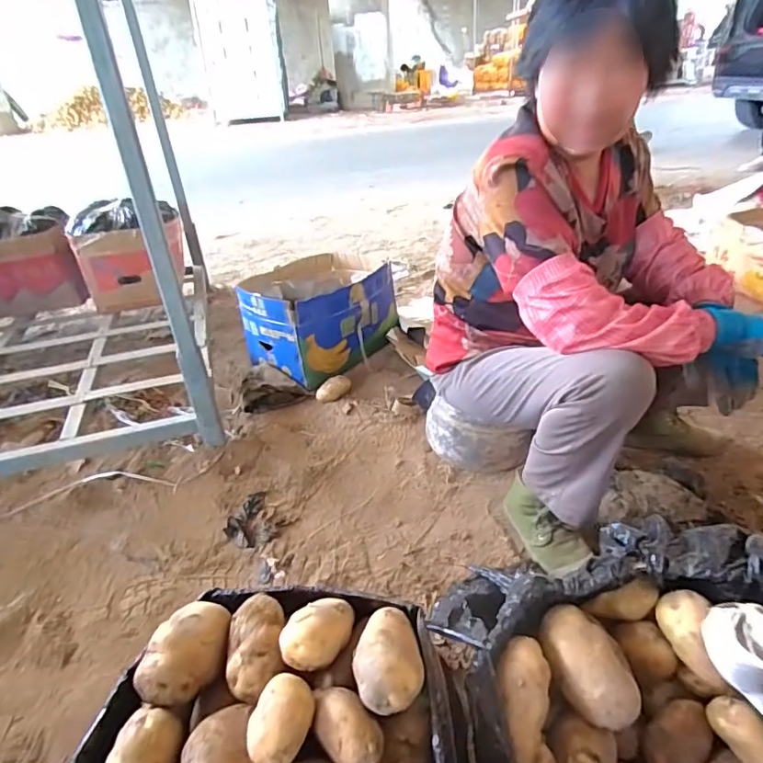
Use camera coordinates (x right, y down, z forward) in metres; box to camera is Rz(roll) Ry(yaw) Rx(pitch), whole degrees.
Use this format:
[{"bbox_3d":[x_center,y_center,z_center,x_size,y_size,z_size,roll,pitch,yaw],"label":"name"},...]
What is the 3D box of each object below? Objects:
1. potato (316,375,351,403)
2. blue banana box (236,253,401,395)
[{"bbox_3d":[-0.140,0.019,1.493,0.102,0.044,0.061,-22,36,-27],"label":"potato"},{"bbox_3d":[-0.181,-0.254,1.633,0.366,0.282,0.482,19,38,32],"label":"blue banana box"}]

